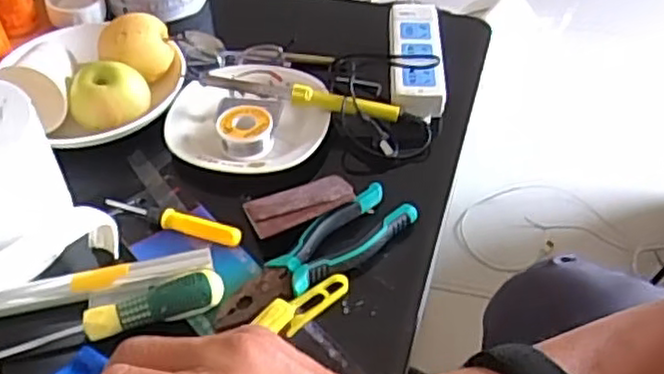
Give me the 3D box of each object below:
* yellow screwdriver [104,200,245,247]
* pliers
[{"bbox_3d":[-0.142,0.028,0.634,0.134,0.016,0.020,16,48,16],"label":"yellow screwdriver"},{"bbox_3d":[-0.013,0.059,0.598,0.194,0.023,0.051,-32,53,-26],"label":"pliers"}]

